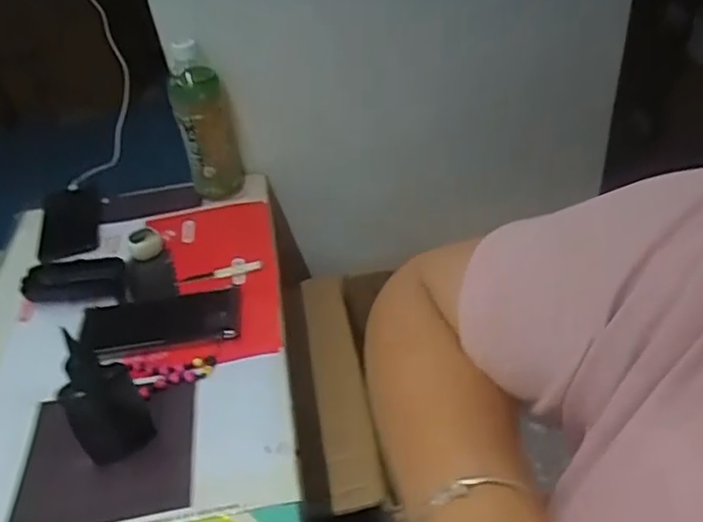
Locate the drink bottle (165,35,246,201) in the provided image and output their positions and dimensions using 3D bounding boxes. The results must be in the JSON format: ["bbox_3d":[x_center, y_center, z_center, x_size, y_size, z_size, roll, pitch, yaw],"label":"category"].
[{"bbox_3d":[-0.183,-0.165,0.781,0.066,0.199,0.079,-14,38,-9],"label":"drink bottle"}]

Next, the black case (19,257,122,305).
[{"bbox_3d":[-0.307,0.021,0.694,0.113,0.019,0.061,-3,37,6],"label":"black case"}]

